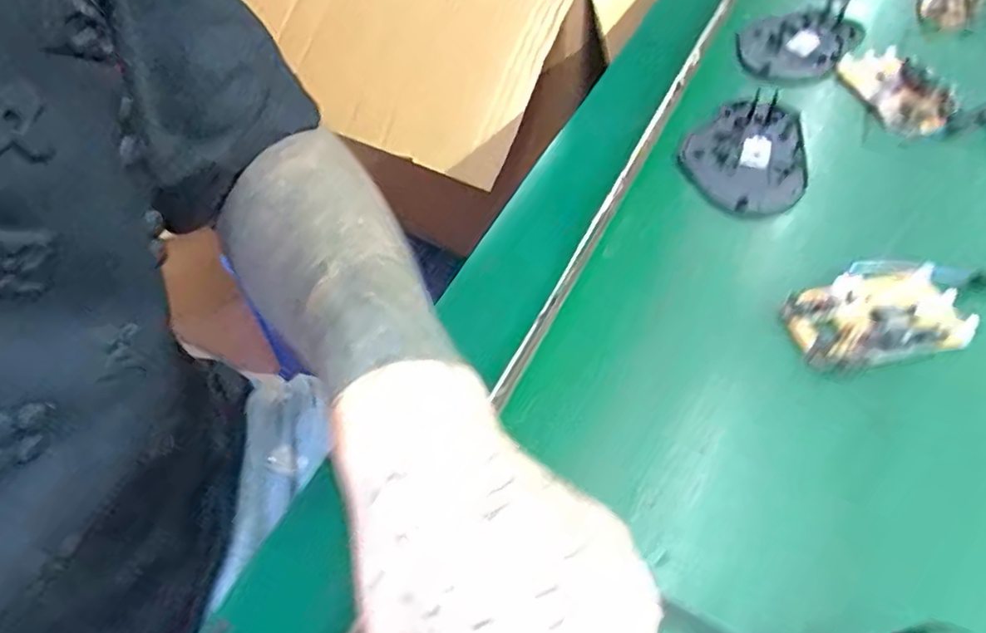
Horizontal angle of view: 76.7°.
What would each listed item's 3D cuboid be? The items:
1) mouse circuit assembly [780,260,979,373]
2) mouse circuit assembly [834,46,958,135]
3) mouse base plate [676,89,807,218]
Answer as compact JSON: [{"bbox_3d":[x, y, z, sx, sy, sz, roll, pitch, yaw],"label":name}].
[{"bbox_3d":[0.197,-0.005,0.313,0.098,0.016,0.053,-10,53,-6],"label":"mouse circuit assembly"},{"bbox_3d":[0.274,-0.158,0.422,0.047,0.017,0.078,-10,53,-6],"label":"mouse circuit assembly"},{"bbox_3d":[0.158,-0.106,0.393,0.072,0.011,0.107,13,54,11],"label":"mouse base plate"}]

